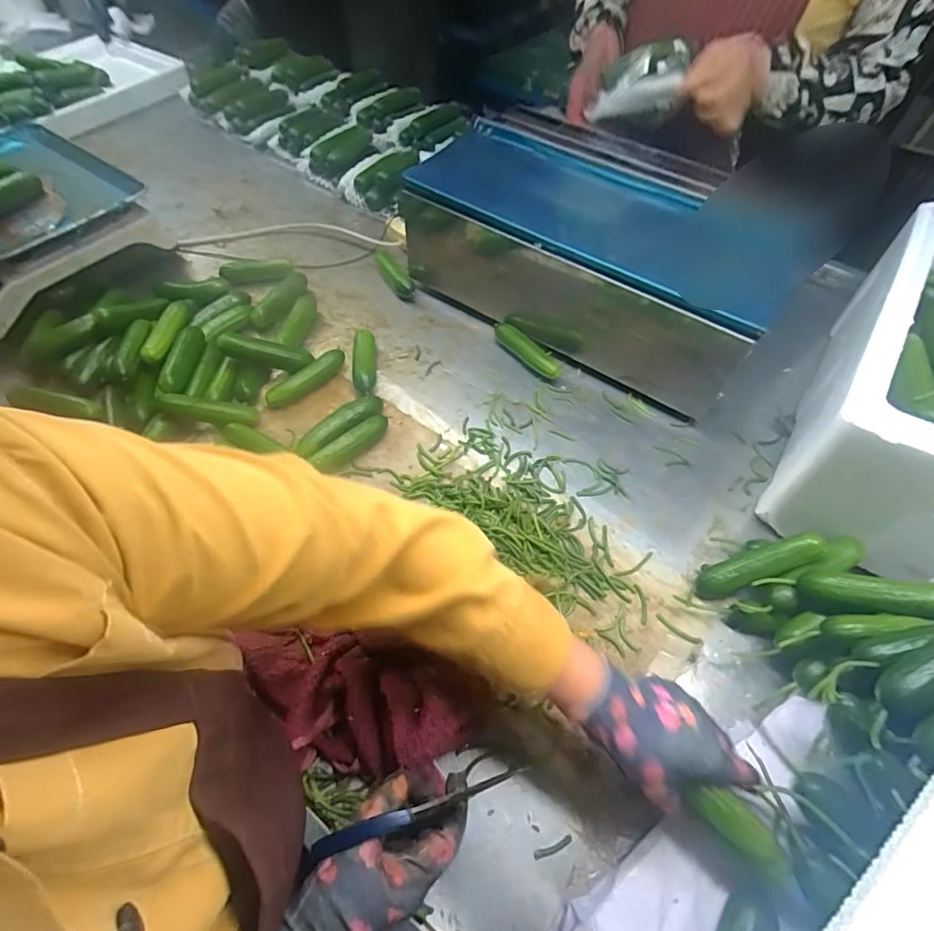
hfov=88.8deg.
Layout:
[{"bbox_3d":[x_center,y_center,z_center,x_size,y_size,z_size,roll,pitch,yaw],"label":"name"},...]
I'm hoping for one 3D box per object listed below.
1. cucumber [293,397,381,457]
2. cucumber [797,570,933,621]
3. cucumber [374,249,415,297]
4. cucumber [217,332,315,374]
[{"bbox_3d":[-0.159,-0.049,0.602,0.122,0.025,0.034,-34,65,-21],"label":"cucumber"},{"bbox_3d":[0.354,0.114,0.414,0.107,0.024,0.032,-5,48,41],"label":"cucumber"},{"bbox_3d":[-0.121,-0.311,0.771,0.034,0.023,0.127,-25,62,-16],"label":"cucumber"},{"bbox_3d":[-0.271,-0.152,0.645,0.115,0.027,0.031,11,57,-14],"label":"cucumber"}]

